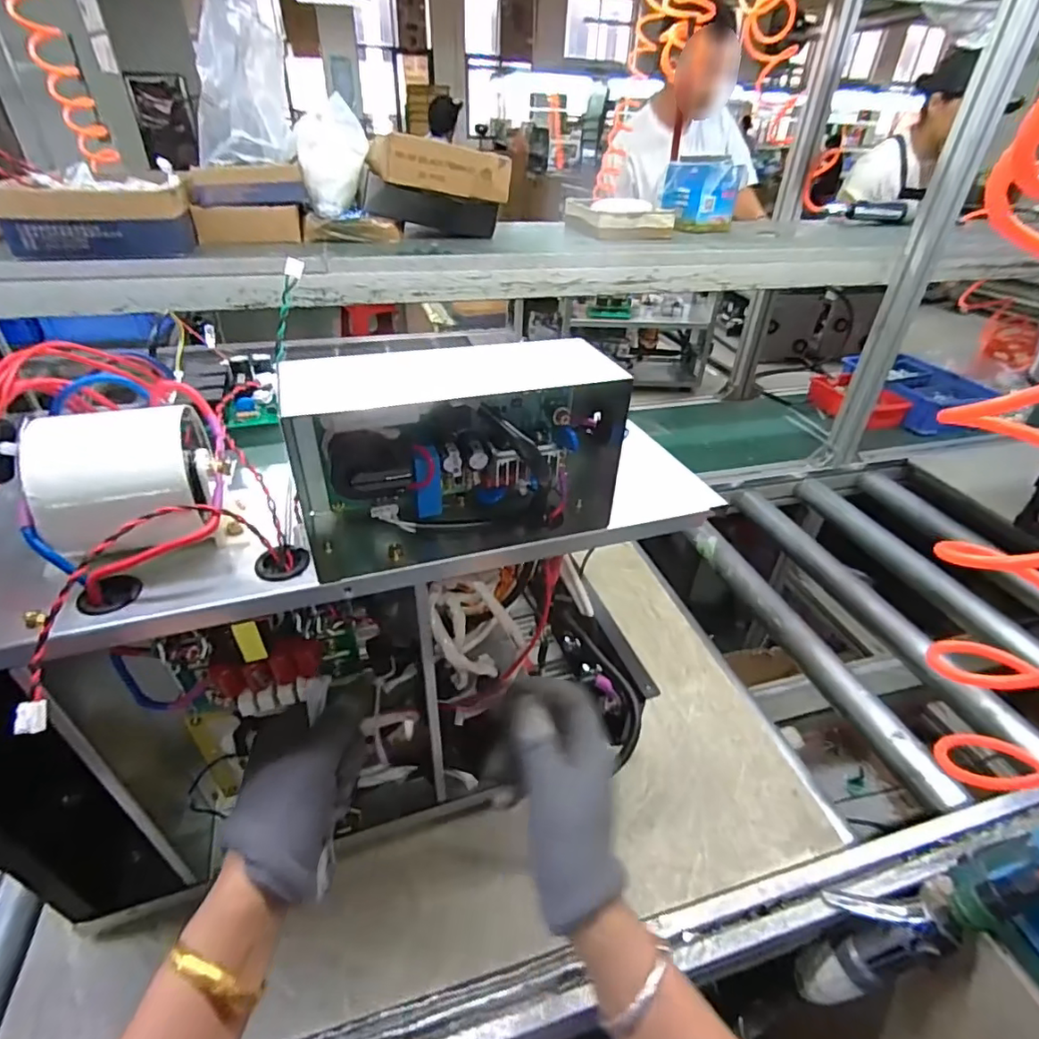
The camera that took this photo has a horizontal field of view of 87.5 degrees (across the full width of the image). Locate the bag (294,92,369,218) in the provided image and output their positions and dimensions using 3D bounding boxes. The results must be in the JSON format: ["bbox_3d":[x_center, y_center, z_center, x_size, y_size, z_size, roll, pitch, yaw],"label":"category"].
[{"bbox_3d":[-0.258,-0.499,0.756,0.094,0.121,0.064,-8,38,-14],"label":"bag"}]

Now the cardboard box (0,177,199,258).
[{"bbox_3d":[-0.484,-0.347,0.634,0.185,0.073,0.073,-18,41,-26],"label":"cardboard box"}]

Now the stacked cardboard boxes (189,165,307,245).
[{"bbox_3d":[-0.361,-0.421,0.729,0.143,0.084,0.056,-12,39,-20],"label":"stacked cardboard boxes"}]

